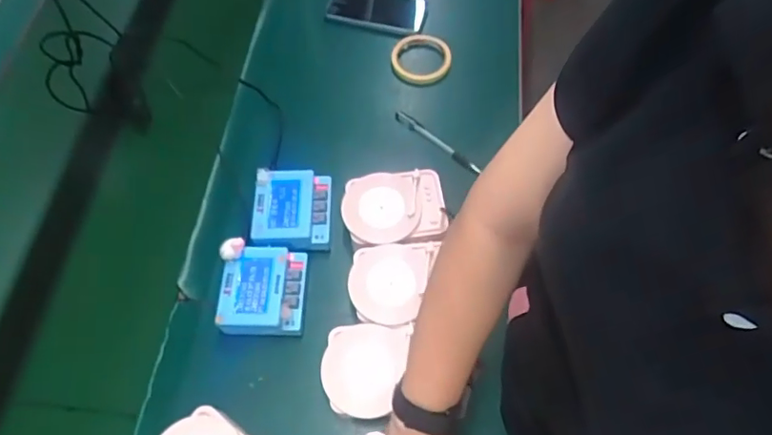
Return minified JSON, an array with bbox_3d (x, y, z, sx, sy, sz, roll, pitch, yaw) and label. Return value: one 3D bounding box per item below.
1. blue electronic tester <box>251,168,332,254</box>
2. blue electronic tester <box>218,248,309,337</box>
[{"bbox_3d":[-0.124,-0.008,0.726,0.099,0.041,0.111,-1,62,1],"label":"blue electronic tester"},{"bbox_3d":[-0.151,0.091,0.677,0.099,0.049,0.105,0,62,2],"label":"blue electronic tester"}]

